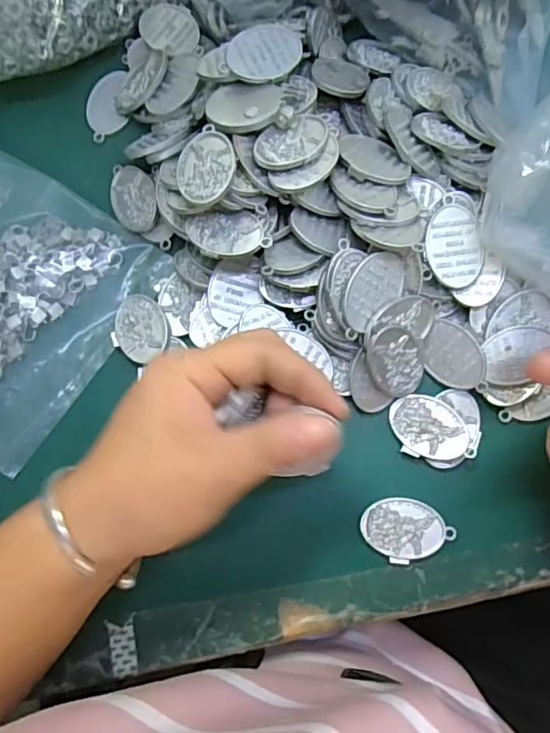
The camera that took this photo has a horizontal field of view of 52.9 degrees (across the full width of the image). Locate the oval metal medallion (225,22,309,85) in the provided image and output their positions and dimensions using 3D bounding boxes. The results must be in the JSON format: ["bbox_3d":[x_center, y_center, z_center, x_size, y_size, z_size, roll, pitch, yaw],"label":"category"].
[{"bbox_3d":[-0.006,-0.166,0.291,0.040,0.008,0.032,-38,80,-3],"label":"oval metal medallion"}]

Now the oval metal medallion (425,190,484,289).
[{"bbox_3d":[0.093,-0.064,0.286,0.028,0.004,0.046,-2,93,-1],"label":"oval metal medallion"}]

